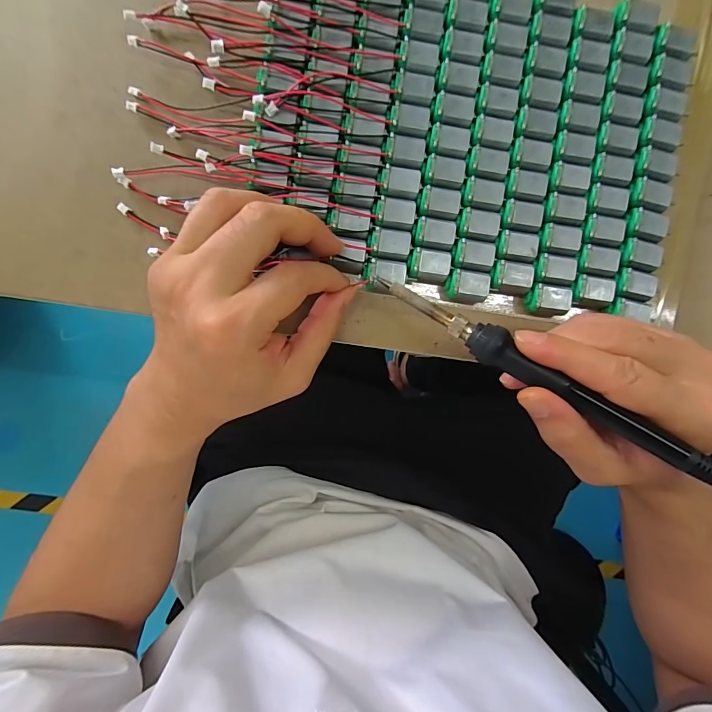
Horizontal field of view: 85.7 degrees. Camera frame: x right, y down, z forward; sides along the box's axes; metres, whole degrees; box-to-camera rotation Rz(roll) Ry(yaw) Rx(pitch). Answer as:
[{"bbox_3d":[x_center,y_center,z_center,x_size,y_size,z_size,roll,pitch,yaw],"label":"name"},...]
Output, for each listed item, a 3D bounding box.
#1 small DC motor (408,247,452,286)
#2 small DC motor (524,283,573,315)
[{"bbox_3d":[0.047,-0.058,0.247,0.027,0.010,0.020,8,93,-3],"label":"small DC motor"},{"bbox_3d":[0.125,-0.037,0.252,0.028,0.014,0.018,7,93,-3],"label":"small DC motor"}]

